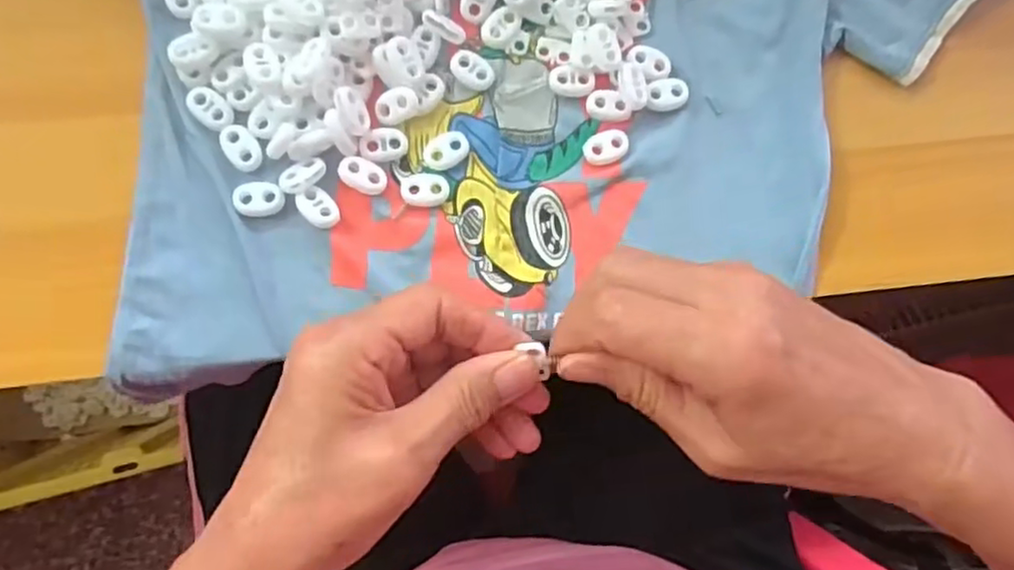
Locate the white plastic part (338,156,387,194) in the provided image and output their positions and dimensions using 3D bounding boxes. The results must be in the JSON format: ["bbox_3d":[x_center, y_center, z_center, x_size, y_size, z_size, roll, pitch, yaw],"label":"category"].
[{"bbox_3d":[-0.067,-0.052,0.314,0.022,0.005,0.016,20,85,-5],"label":"white plastic part"}]

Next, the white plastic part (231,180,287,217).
[{"bbox_3d":[-0.114,-0.040,0.308,0.022,0.004,0.016,-1,87,-6],"label":"white plastic part"}]

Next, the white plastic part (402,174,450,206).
[{"bbox_3d":[-0.039,-0.045,0.318,0.022,0.004,0.016,-3,87,-6],"label":"white plastic part"}]

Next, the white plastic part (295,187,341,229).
[{"bbox_3d":[-0.087,-0.035,0.309,0.015,0.005,0.020,-35,91,-7],"label":"white plastic part"}]

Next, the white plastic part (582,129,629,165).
[{"bbox_3d":[0.049,-0.068,0.327,0.022,0.004,0.016,-17,89,-7],"label":"white plastic part"}]

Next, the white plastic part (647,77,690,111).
[{"bbox_3d":[0.079,-0.094,0.331,0.023,0.005,0.016,-17,89,-7],"label":"white plastic part"}]

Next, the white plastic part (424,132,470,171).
[{"bbox_3d":[-0.029,-0.064,0.321,0.023,0.004,0.015,-32,91,-7],"label":"white plastic part"}]

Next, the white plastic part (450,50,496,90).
[{"bbox_3d":[-0.016,-0.104,0.325,0.022,0.004,0.017,44,83,-2],"label":"white plastic part"}]

